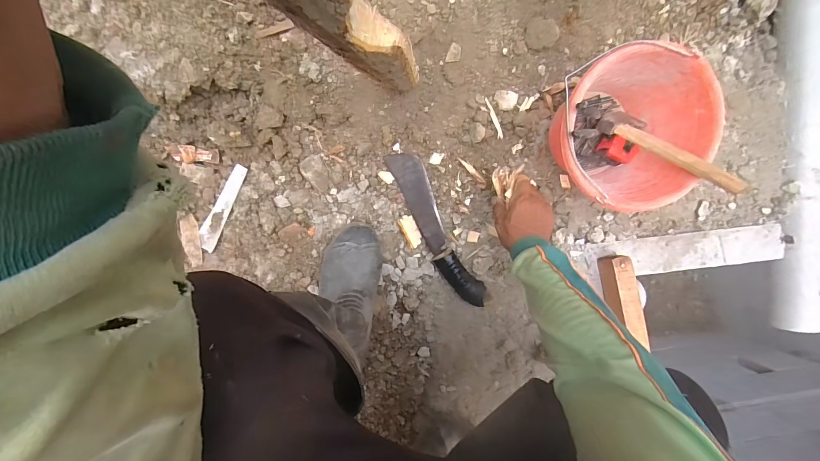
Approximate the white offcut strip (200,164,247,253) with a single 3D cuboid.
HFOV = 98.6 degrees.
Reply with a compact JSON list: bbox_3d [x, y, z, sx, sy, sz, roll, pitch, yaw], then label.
[{"bbox_3d":[-0.331,-0.041,0.622,0.033,0.005,0.159,25,91,2],"label":"white offcut strip"}]

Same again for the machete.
[{"bbox_3d":[0.049,-0.003,0.660,0.057,0.046,0.311,-28,92,-1],"label":"machete"}]

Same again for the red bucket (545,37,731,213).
[{"bbox_3d":[0.343,-0.157,0.595,0.227,0.166,0.227,0,92,-2],"label":"red bucket"}]

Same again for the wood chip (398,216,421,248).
[{"bbox_3d":[0.002,0.001,0.677,0.029,0.016,0.063,-27,98,-1],"label":"wood chip"}]

